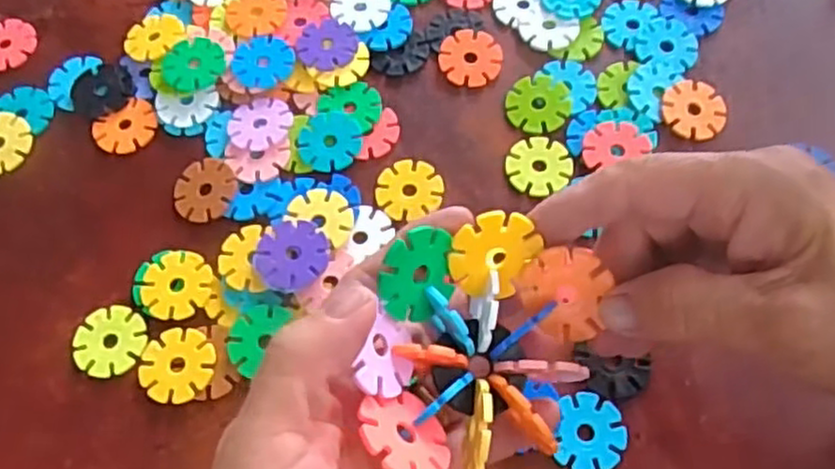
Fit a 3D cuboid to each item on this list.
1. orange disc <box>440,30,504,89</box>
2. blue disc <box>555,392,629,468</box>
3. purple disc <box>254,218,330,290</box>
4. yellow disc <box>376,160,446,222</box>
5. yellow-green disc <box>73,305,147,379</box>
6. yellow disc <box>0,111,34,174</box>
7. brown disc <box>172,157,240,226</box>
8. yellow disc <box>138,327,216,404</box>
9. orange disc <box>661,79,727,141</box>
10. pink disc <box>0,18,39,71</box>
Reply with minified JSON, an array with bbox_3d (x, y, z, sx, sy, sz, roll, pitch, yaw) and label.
[{"bbox_3d":[0.027,-0.090,0.370,0.031,0.004,0.031,-1,66,2],"label":"orange disc"},{"bbox_3d":[0.071,0.081,0.292,0.027,0.004,0.031,8,67,6],"label":"blue disc"},{"bbox_3d":[-0.056,0.010,0.323,0.032,0.006,0.033,-1,66,2],"label":"purple disc"},{"bbox_3d":[-0.003,-0.022,0.341,0.030,0.004,0.030,-1,66,2],"label":"yellow disc"},{"bbox_3d":[-0.134,0.046,0.315,0.030,0.004,0.030,-1,66,2],"label":"yellow-green disc"},{"bbox_3d":[-0.210,-0.046,0.362,0.029,0.005,0.033,6,66,5],"label":"yellow disc"},{"bbox_3d":[-0.101,-0.021,0.343,0.030,0.004,0.032,-1,66,2],"label":"brown disc"},{"bbox_3d":[-0.103,0.056,0.309,0.033,0.004,0.031,-1,66,2],"label":"yellow disc"},{"bbox_3d":[0.134,-0.061,0.350,0.030,0.004,0.031,-1,66,2],"label":"orange disc"},{"bbox_3d":[-0.223,-0.104,0.391,0.031,0.004,0.031,-1,66,2],"label":"pink disc"}]

